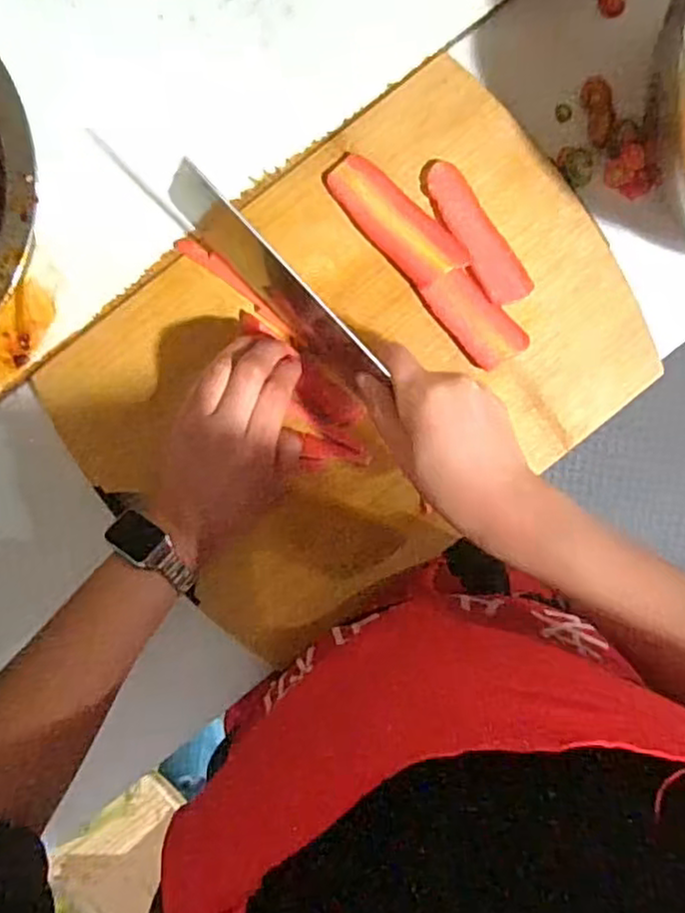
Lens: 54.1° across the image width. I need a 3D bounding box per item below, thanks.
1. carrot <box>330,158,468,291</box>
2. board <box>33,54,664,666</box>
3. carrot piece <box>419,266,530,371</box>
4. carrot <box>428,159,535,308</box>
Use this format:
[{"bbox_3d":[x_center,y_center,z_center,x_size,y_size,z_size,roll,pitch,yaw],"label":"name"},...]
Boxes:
[{"bbox_3d":[0.034,-0.158,0.452,0.104,0.014,0.035,44,90,-9],"label":"carrot"},{"bbox_3d":[0.016,-0.063,0.468,0.378,0.016,0.268,-37,99,-1],"label":"board"},{"bbox_3d":[0.093,-0.097,0.472,0.040,0.012,0.078,-45,99,0],"label":"carrot piece"},{"bbox_3d":[0.094,-0.154,0.465,0.031,0.010,0.105,-33,99,-2],"label":"carrot"}]

